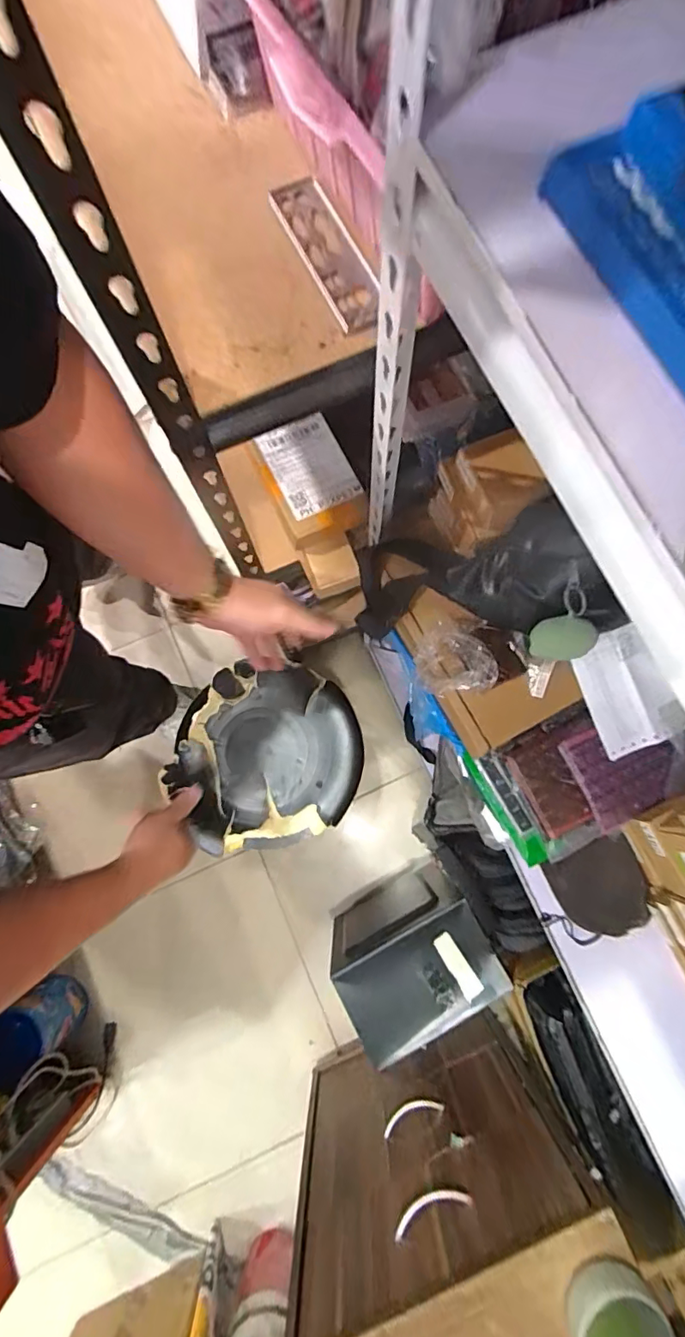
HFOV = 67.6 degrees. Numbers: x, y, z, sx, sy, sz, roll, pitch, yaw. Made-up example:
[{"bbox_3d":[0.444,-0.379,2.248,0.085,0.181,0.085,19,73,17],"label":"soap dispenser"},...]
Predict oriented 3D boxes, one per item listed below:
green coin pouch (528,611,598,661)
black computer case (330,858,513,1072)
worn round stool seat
[{"bbox_3d":[0.236,-0.034,0.553,0.067,0.059,0.019,-15,37,34],"label":"green coin pouch"},{"bbox_3d":[0.129,0.552,1.023,0.267,0.373,0.173,-27,79,-5],"label":"black computer case"},{"bbox_3d":[-0.127,0.141,0.833,0.308,0.040,0.286,0,78,0],"label":"worn round stool seat"}]

